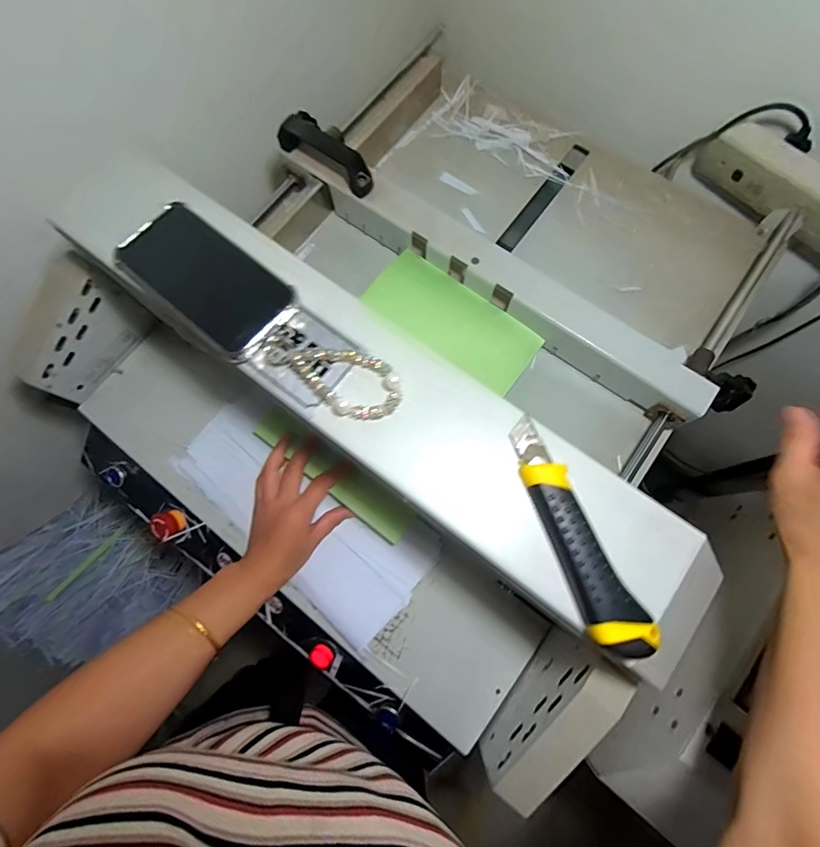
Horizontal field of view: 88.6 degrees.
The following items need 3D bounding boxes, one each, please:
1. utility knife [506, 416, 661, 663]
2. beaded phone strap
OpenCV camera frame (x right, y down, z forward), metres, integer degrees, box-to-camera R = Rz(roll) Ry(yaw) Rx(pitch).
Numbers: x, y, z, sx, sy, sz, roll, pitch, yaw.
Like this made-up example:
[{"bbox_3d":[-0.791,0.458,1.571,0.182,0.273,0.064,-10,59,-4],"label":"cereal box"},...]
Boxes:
[{"bbox_3d":[0.108,0.072,0.280,0.035,0.019,0.161,-23,76,-5],"label":"utility knife"},{"bbox_3d":[-0.060,-0.041,0.318,0.113,0.016,0.049,30,78,9],"label":"beaded phone strap"}]

